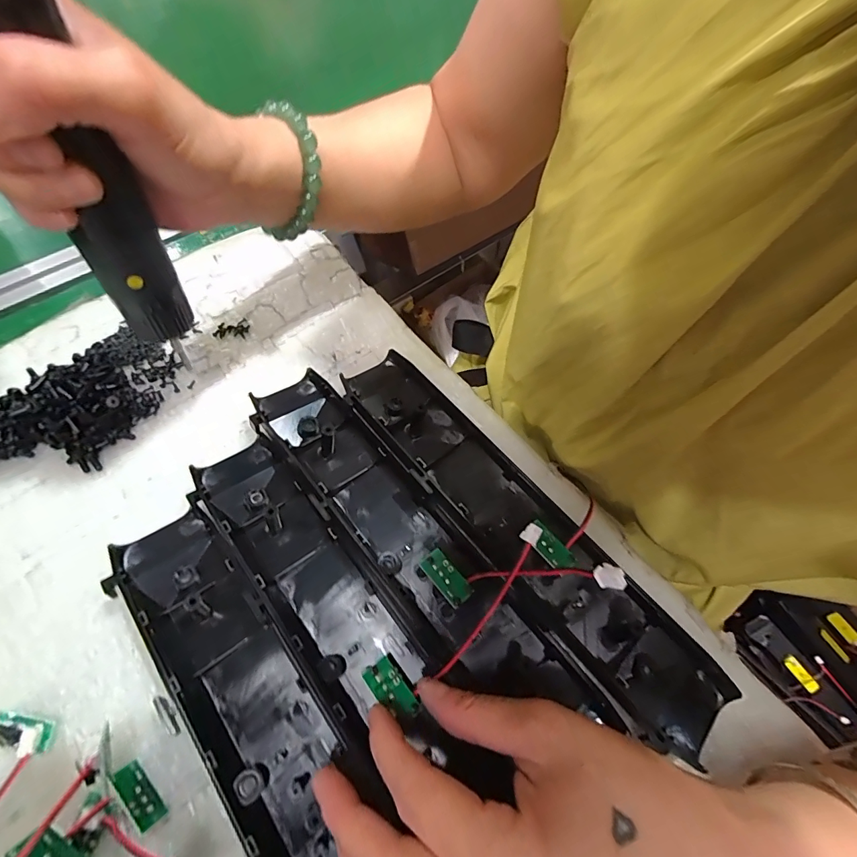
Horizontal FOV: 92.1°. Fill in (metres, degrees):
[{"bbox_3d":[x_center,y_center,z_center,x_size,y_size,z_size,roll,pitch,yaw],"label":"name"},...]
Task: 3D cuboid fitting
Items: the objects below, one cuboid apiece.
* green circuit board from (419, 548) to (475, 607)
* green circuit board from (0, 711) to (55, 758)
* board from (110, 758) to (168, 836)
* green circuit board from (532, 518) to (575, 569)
[{"bbox_3d":[0.010,0.080,0.224,0.014,0.004,0.030,-36,62,-22],"label":"green circuit board"},{"bbox_3d":[-0.201,0.148,0.201,0.031,0.011,0.014,8,64,3],"label":"green circuit board"},{"bbox_3d":[-0.134,0.170,0.192,0.029,0.015,0.007,37,69,15],"label":"board"},{"bbox_3d":[0.068,0.067,0.233,0.017,0.006,0.031,-27,60,-25],"label":"green circuit board"}]

